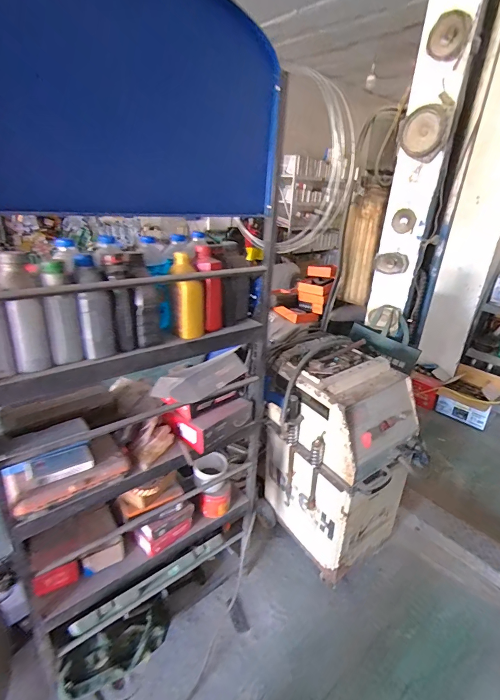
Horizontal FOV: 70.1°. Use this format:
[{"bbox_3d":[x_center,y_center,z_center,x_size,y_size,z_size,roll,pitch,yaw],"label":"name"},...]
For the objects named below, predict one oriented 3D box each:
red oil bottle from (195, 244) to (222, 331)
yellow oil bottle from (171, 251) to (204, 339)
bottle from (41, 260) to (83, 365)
[{"bbox_3d":[-0.117,-0.164,0.973,0.066,0.221,0.061,23,32,35],"label":"red oil bottle"},{"bbox_3d":[-0.169,-0.140,0.942,0.078,0.205,0.074,-16,32,-35],"label":"yellow oil bottle"},{"bbox_3d":[-0.404,-0.076,0.755,0.053,0.210,0.058,25,33,38],"label":"bottle"}]

